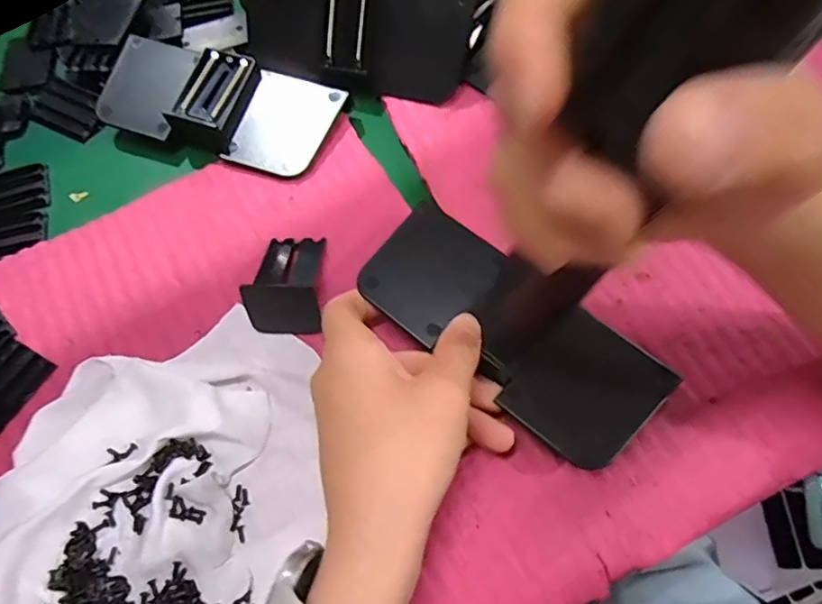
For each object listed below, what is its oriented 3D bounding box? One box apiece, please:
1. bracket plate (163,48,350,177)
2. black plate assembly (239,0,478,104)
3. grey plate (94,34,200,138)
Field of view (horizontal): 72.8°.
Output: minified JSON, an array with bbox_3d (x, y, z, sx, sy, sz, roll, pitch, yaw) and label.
[{"bbox_3d":[-0.102,-0.122,0.364,0.102,0.022,0.068,18,80,3],"label":"bracket plate"},{"bbox_3d":[-0.042,-0.179,0.370,0.162,0.012,0.067,15,105,12],"label":"black plate assembly"},{"bbox_3d":[-0.178,-0.146,0.376,0.055,0.004,0.068,15,79,5],"label":"grey plate"}]

